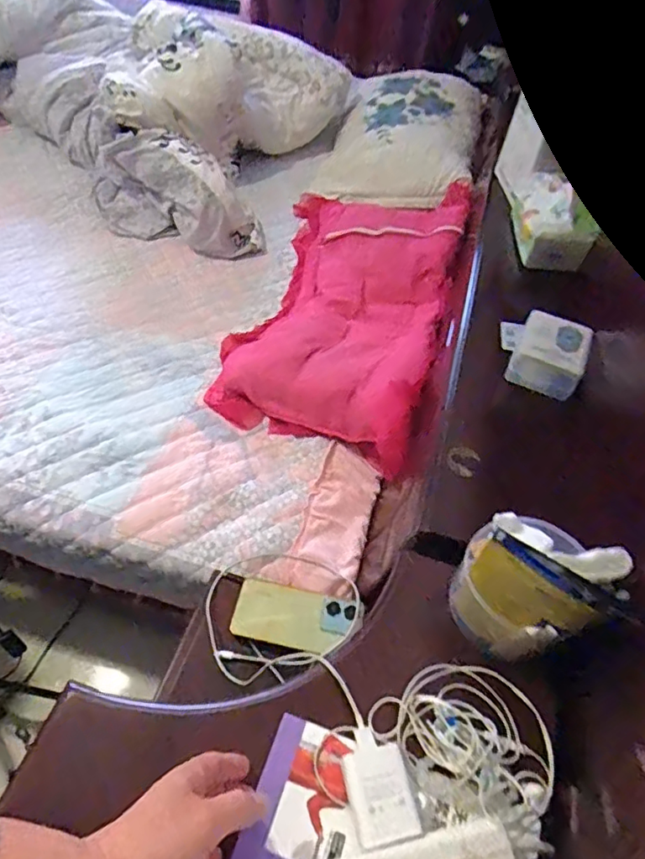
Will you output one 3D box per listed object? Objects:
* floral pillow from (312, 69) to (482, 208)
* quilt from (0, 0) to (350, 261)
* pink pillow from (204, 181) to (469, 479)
[{"bbox_3d":[0.202,-0.754,1.392,0.368,0.115,0.466,13,54,7],"label":"floral pillow"},{"bbox_3d":[-0.425,-0.842,1.379,0.918,0.295,0.617,27,55,15],"label":"quilt"},{"bbox_3d":[0.049,-0.251,1.086,0.401,0.111,0.737,6,51,20],"label":"pink pillow"}]

